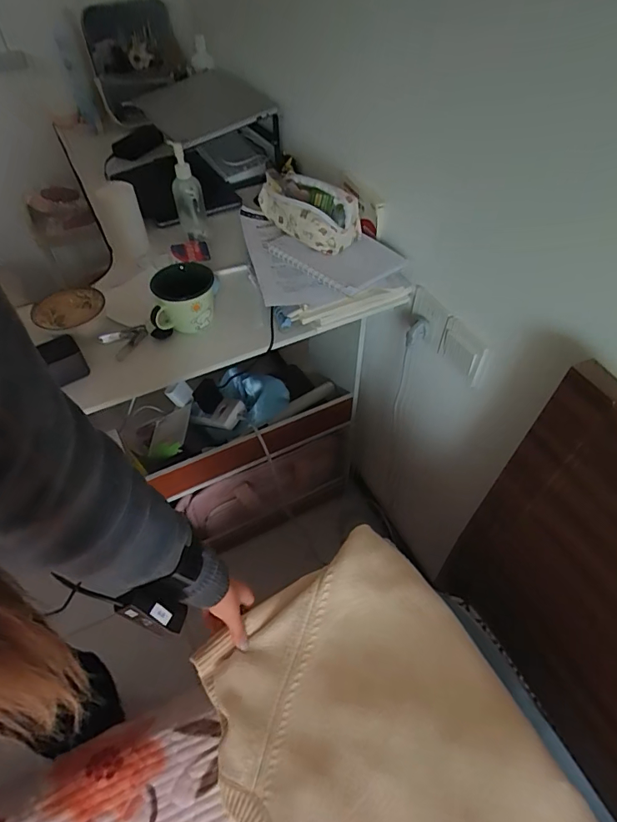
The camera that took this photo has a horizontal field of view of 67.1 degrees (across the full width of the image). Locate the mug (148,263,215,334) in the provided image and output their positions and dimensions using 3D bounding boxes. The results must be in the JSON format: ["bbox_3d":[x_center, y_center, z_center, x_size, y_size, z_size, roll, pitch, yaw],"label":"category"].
[{"bbox_3d":[-0.197,-0.180,0.752,0.095,0.078,0.098,-5,50,-4],"label":"mug"}]

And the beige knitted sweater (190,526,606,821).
[{"bbox_3d":[0.099,0.400,0.457,0.296,0.097,0.522,-23,51,-17],"label":"beige knitted sweater"}]

